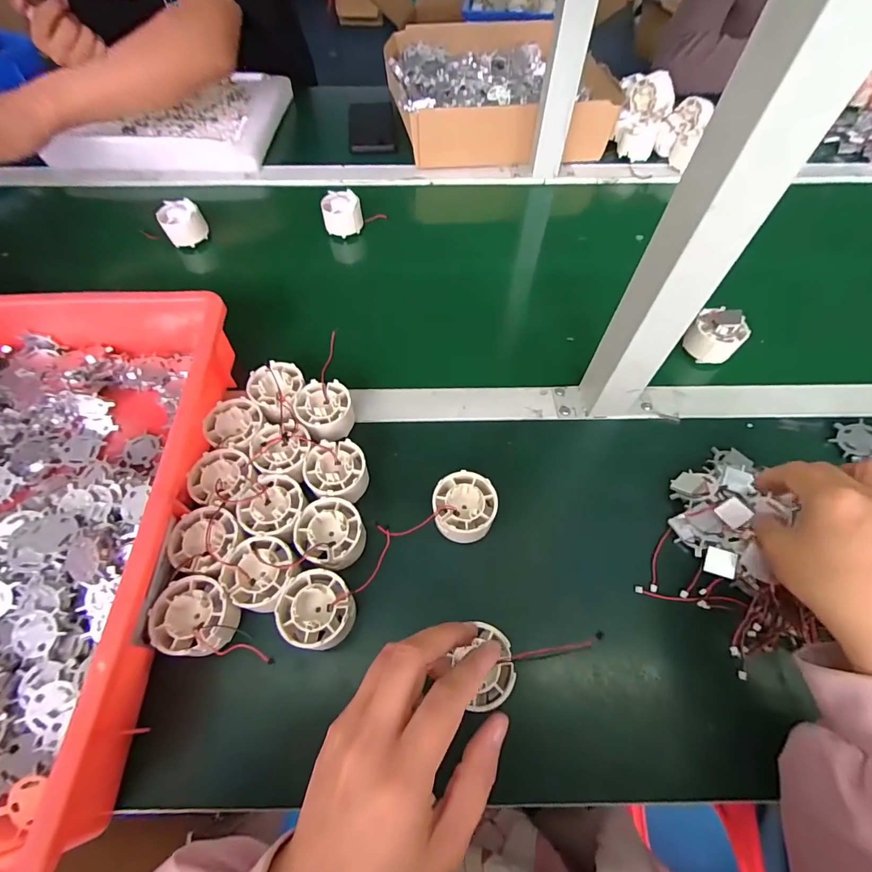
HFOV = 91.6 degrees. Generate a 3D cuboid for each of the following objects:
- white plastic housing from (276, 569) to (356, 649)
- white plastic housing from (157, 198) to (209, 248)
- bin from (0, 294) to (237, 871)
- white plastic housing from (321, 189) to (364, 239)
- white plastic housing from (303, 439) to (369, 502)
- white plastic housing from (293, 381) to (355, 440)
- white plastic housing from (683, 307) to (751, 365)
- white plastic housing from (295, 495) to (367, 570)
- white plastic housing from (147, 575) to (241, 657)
[{"bbox_3d":[-0.087,0.129,0.316,0.052,0.034,0.050,0,60,1],"label":"white plastic housing"},{"bbox_3d":[-0.333,-0.281,0.559,0.052,0.039,0.046,-30,64,-16],"label":"white plastic housing"},{"bbox_3d":[-0.347,0.056,0.338,0.313,0.077,0.428,-3,60,-1],"label":"bin"},{"bbox_3d":[-0.127,-0.303,0.578,0.051,0.041,0.049,-12,60,-6],"label":"white plastic housing"},{"bbox_3d":[-0.086,0.037,0.378,0.050,0.045,0.051,0,60,1],"label":"white plastic housing"},{"bbox_3d":[-0.103,-0.019,0.406,0.049,0.041,0.057,-29,64,-15],"label":"white plastic housing"},{"bbox_3d":[0.301,-0.109,0.455,0.044,0.044,0.052,-35,65,-18],"label":"white plastic housing"},{"bbox_3d":[-0.085,0.079,0.343,0.050,0.028,0.055,0,60,1],"label":"white plastic housing"},{"bbox_3d":[-0.178,0.133,0.314,0.053,0.032,0.050,17,62,10],"label":"white plastic housing"}]

